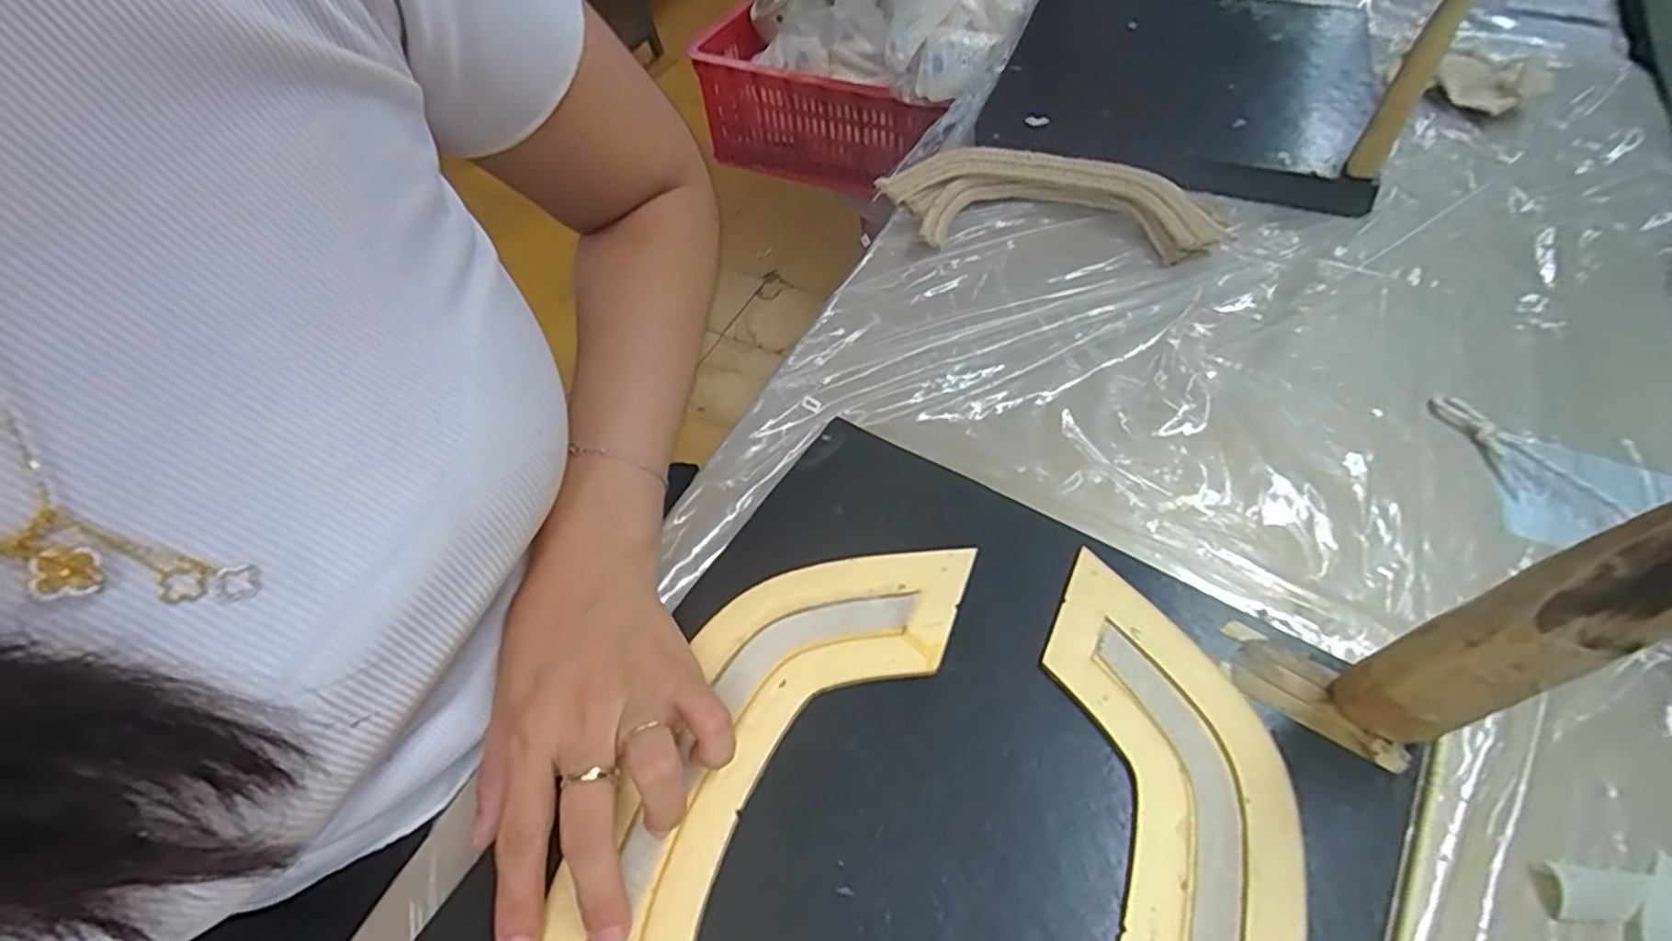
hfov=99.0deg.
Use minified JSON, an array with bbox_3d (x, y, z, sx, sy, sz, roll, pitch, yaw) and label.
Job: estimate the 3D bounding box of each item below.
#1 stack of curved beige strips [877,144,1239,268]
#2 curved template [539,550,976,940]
[{"bbox_3d":[0.157,-0.199,0.532,0.243,0.037,0.082,8,55,9],"label":"stack of curved beige strips"},{"bbox_3d":[-0.029,0.125,0.297,0.106,0.007,0.242,21,58,17],"label":"curved template"}]

